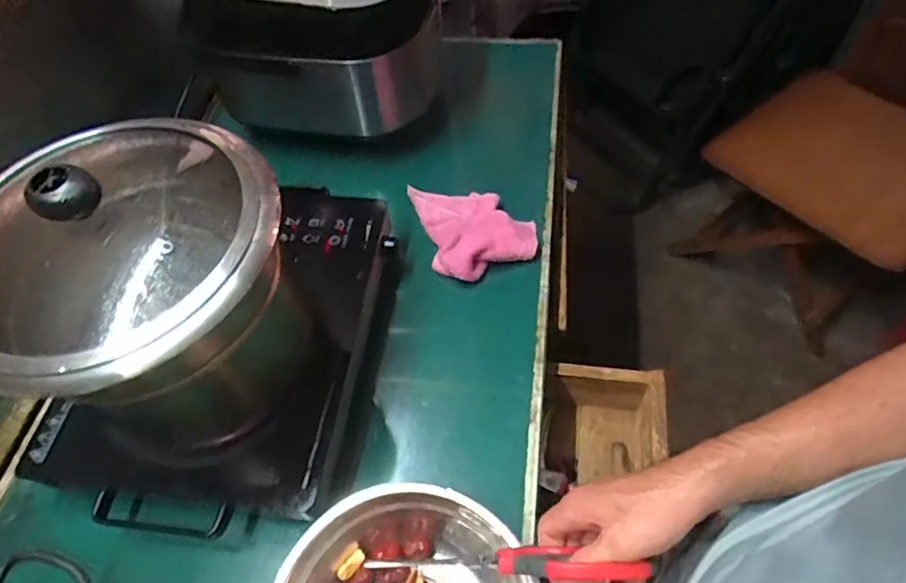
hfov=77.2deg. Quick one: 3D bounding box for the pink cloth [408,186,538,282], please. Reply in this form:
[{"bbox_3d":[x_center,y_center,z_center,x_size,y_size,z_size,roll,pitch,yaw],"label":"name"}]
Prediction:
[{"bbox_3d":[0.031,-0.094,0.771,0.147,0.038,0.169,-14,57,-6],"label":"pink cloth"}]

